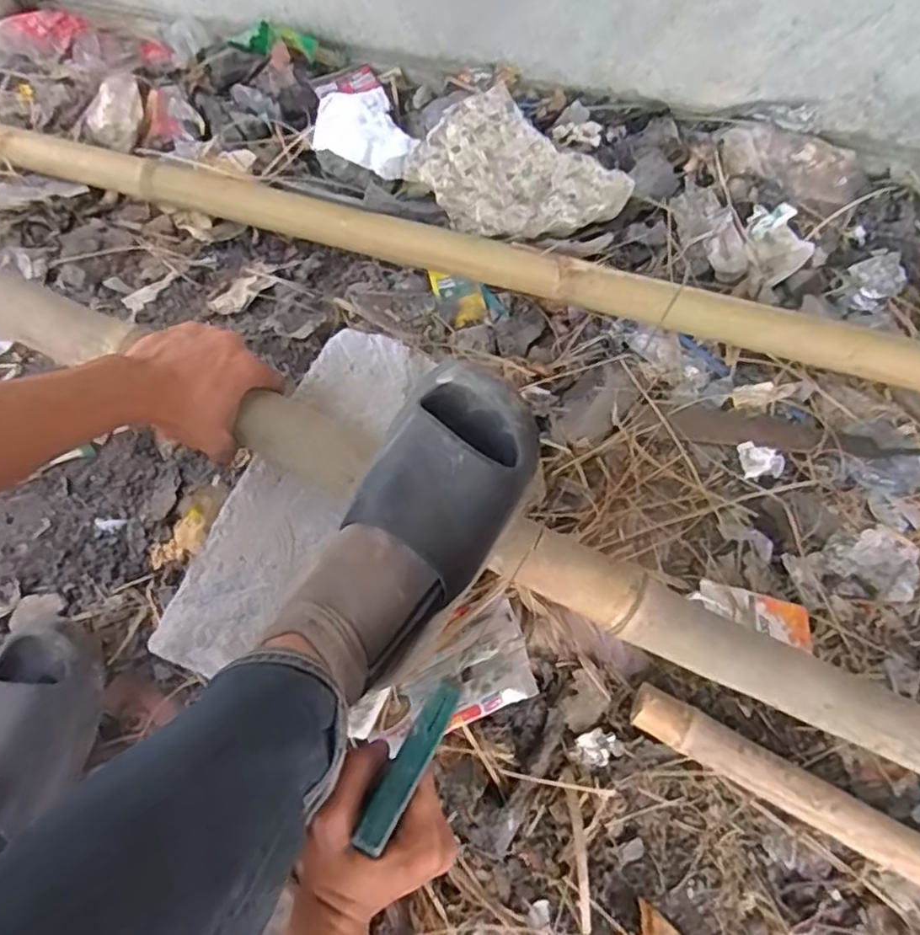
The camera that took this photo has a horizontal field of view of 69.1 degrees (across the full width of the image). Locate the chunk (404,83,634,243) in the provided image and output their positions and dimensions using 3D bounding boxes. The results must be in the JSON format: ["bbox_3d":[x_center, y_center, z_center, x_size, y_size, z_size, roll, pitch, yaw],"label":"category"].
[{"bbox_3d":[0.068,-0.344,0.801,0.222,0.087,0.161,38,69,14],"label":"chunk"}]

